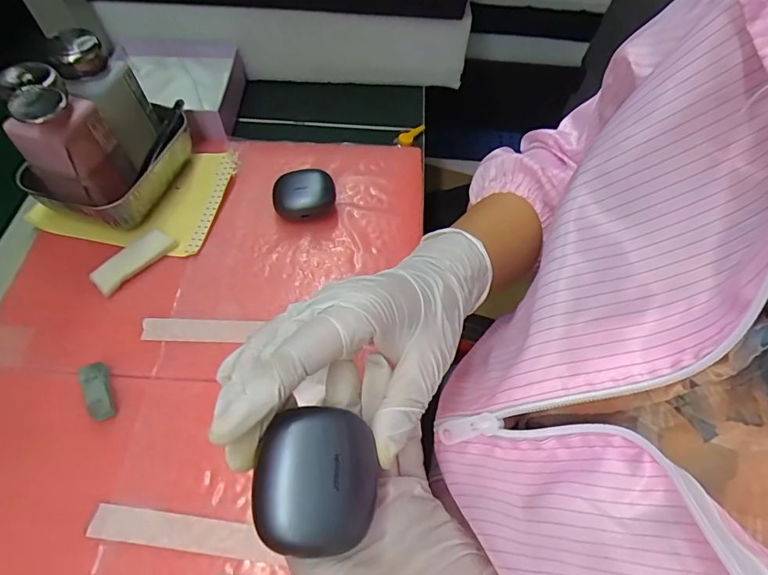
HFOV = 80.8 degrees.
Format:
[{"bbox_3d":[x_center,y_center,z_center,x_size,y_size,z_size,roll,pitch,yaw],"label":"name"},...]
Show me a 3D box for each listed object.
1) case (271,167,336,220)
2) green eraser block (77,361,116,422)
[{"bbox_3d":[-0.074,-0.084,0.419,0.056,0.034,0.044,-10,60,-8],"label":"case"},{"bbox_3d":[-0.206,0.076,0.324,0.017,0.013,0.042,-20,62,-14],"label":"green eraser block"}]

